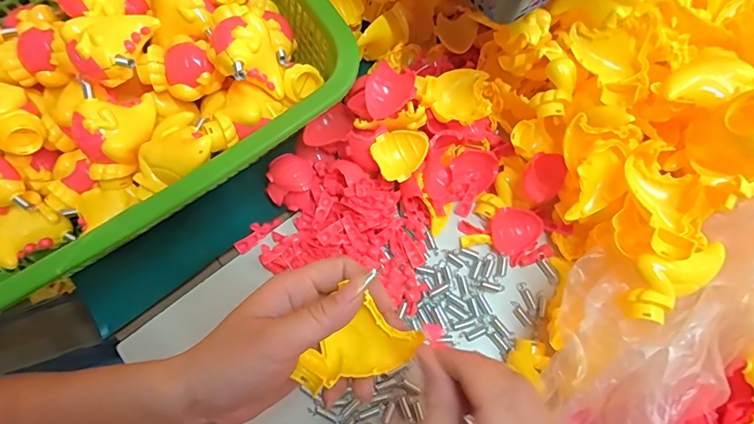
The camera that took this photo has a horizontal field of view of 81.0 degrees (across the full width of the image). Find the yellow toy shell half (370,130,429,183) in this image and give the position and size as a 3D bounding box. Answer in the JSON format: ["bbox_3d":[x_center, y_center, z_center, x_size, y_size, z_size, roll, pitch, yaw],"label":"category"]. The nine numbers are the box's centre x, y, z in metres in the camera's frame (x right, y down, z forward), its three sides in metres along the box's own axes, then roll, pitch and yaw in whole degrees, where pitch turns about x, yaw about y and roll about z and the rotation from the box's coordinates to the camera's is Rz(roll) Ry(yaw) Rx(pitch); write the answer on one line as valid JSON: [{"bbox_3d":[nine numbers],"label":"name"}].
[{"bbox_3d":[0.020,-0.047,0.356,0.045,0.009,0.039,-28,89,-8],"label":"yellow toy shell half"}]

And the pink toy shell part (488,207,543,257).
[{"bbox_3d":[0.118,0.014,0.375,0.044,0.012,0.038,-29,76,-7],"label":"pink toy shell part"}]

